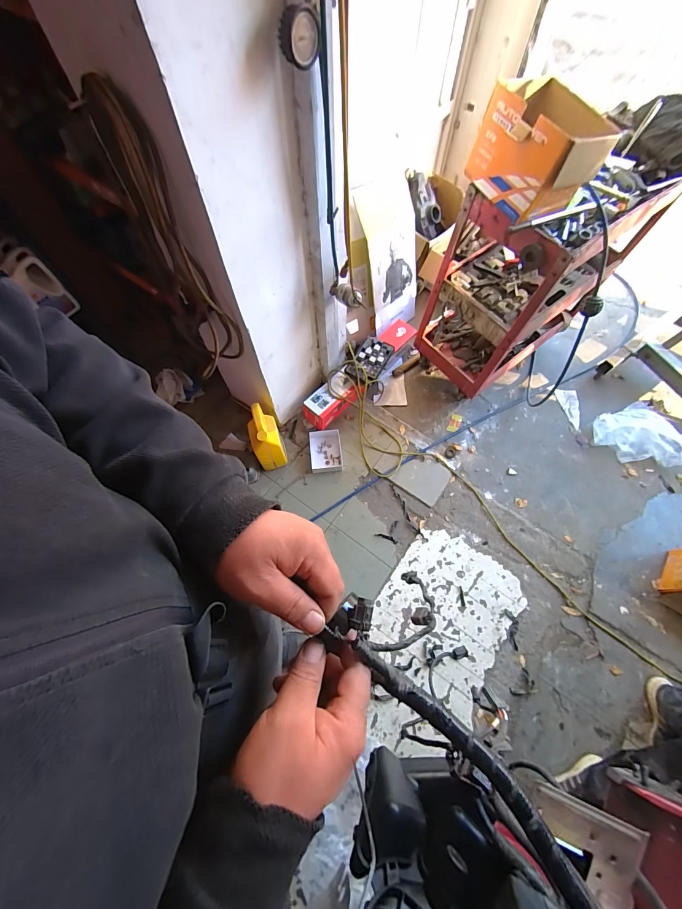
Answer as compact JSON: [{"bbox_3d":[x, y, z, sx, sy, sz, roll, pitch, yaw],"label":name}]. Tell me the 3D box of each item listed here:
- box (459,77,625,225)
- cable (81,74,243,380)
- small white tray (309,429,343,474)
[{"bbox_3d":[0.514,-0.791,0.924,0.199,0.186,0.271,-26,69,-11],"label":"box"},{"bbox_3d":[-0.405,-0.442,0.966,0.211,0.848,0.075,26,69,5],"label":"cable"},{"bbox_3d":[-0.067,-0.012,1.557,0.139,0.032,0.192,-5,67,-2],"label":"small white tray"}]

